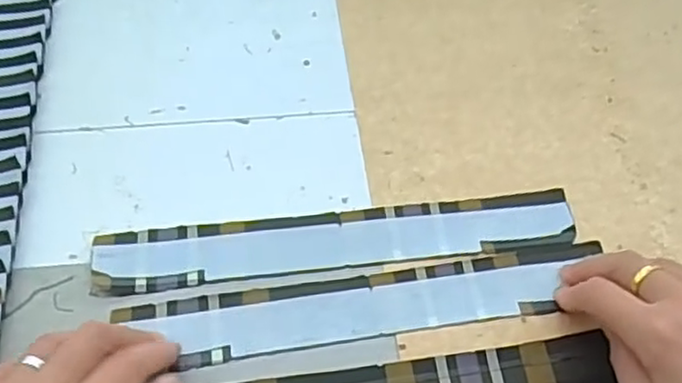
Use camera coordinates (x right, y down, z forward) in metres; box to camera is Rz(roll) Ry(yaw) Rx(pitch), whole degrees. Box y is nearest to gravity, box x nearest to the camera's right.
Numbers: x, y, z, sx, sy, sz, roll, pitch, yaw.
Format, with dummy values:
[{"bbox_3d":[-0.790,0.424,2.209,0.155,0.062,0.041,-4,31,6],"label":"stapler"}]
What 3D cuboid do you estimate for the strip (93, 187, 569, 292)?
[{"bbox_3d":[0.001,0.026,0.379,0.259,0.005,0.035,-6,58,-8],"label":"strip"}]

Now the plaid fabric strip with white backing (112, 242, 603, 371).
[{"bbox_3d":[0.018,0.059,0.359,0.242,0.005,0.036,-7,58,-9],"label":"plaid fabric strip with white backing"}]

